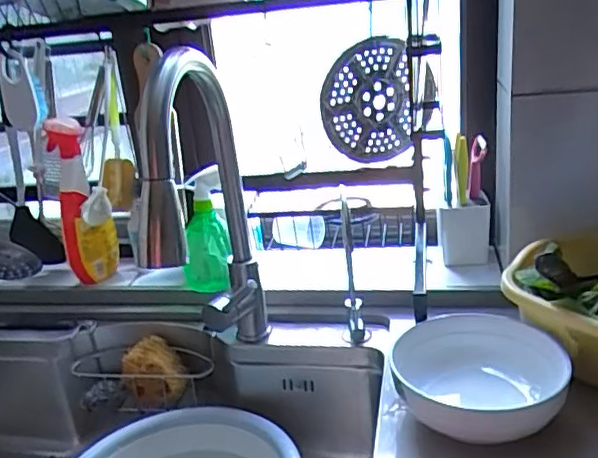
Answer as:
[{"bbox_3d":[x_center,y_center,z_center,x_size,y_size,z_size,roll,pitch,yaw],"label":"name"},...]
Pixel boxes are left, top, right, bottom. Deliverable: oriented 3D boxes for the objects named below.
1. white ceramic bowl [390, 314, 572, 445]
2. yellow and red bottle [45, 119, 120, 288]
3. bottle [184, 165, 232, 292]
[{"bbox_3d":[0.198,0.168,0.669,0.176,0.066,0.178,-5,21,2],"label":"white ceramic bowl"},{"bbox_3d":[-0.372,-0.047,1.044,0.083,0.271,0.098,-12,22,-16],"label":"yellow and red bottle"},{"bbox_3d":[-0.155,0.001,0.975,0.077,0.190,0.069,-10,21,-11],"label":"bottle"}]

